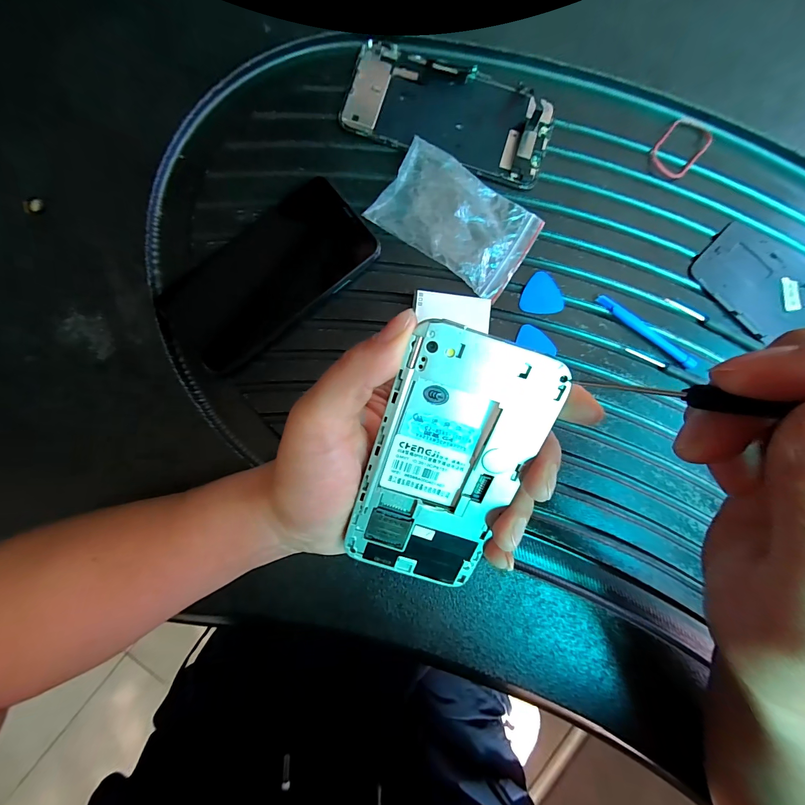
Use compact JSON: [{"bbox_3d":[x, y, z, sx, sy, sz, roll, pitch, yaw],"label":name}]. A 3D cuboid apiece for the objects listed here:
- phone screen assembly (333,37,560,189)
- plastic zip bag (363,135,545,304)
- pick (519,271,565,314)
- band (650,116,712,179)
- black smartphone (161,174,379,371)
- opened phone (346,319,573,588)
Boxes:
[{"bbox_3d":[0.034,-0.210,0.262,0.147,0.004,0.075,16,86,-2],"label":"phone screen assembly"},{"bbox_3d":[0.039,-0.127,0.250,0.106,0.017,0.067,33,85,0],"label":"plastic zip bag"},{"bbox_3d":[0.101,-0.078,0.257,0.030,0.004,0.029,14,86,-2],"label":"pick"},{"bbox_3d":[0.210,-0.193,0.270,0.031,0.005,0.057,42,85,0],"label":"band"},{"bbox_3d":[-0.090,-0.086,0.247,0.142,0.008,0.072,-39,89,-4],"label":"black smartphone"},{"bbox_3d":[0.017,0.028,0.150,0.057,0.005,0.115,17,114,-2],"label":"opened phone"}]

